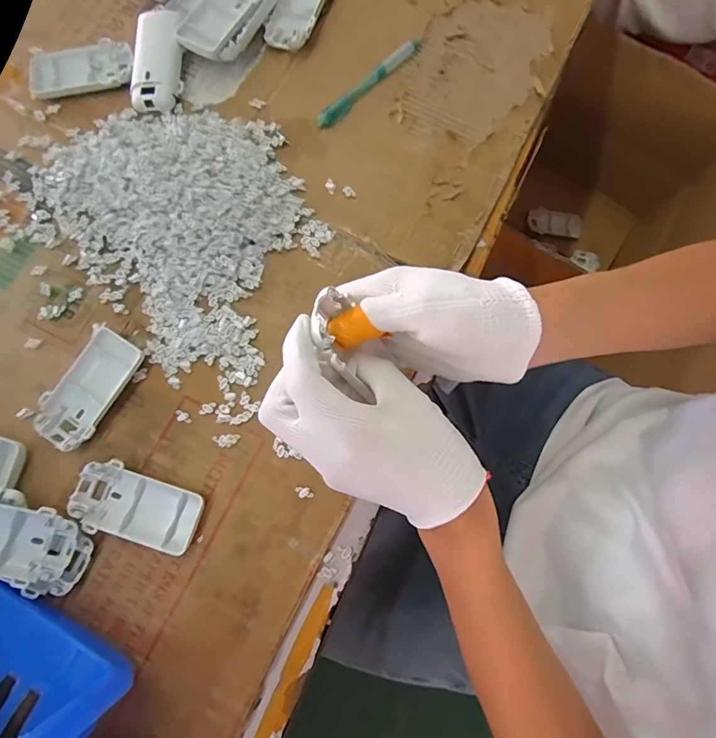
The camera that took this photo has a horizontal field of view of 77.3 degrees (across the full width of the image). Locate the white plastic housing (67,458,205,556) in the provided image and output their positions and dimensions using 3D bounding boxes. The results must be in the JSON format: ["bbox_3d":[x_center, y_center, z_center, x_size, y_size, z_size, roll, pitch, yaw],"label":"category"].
[{"bbox_3d":[-0.167,0.103,0.340,0.093,0.016,0.050,14,79,4],"label":"white plastic housing"}]

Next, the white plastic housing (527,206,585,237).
[{"bbox_3d":[0.362,-0.269,0.825,0.100,0.014,0.050,6,77,3],"label":"white plastic housing"}]

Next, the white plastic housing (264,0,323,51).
[{"bbox_3d":[-0.058,-0.356,0.440,0.048,0.020,0.094,16,79,4],"label":"white plastic housing"}]

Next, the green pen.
[{"bbox_3d":[0.012,-0.271,0.425,0.130,0.010,0.015,-44,81,-7],"label":"green pen"}]

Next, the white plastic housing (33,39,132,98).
[{"bbox_3d":[-0.266,-0.287,0.432,0.098,0.013,0.052,-9,78,-1],"label":"white plastic housing"}]

